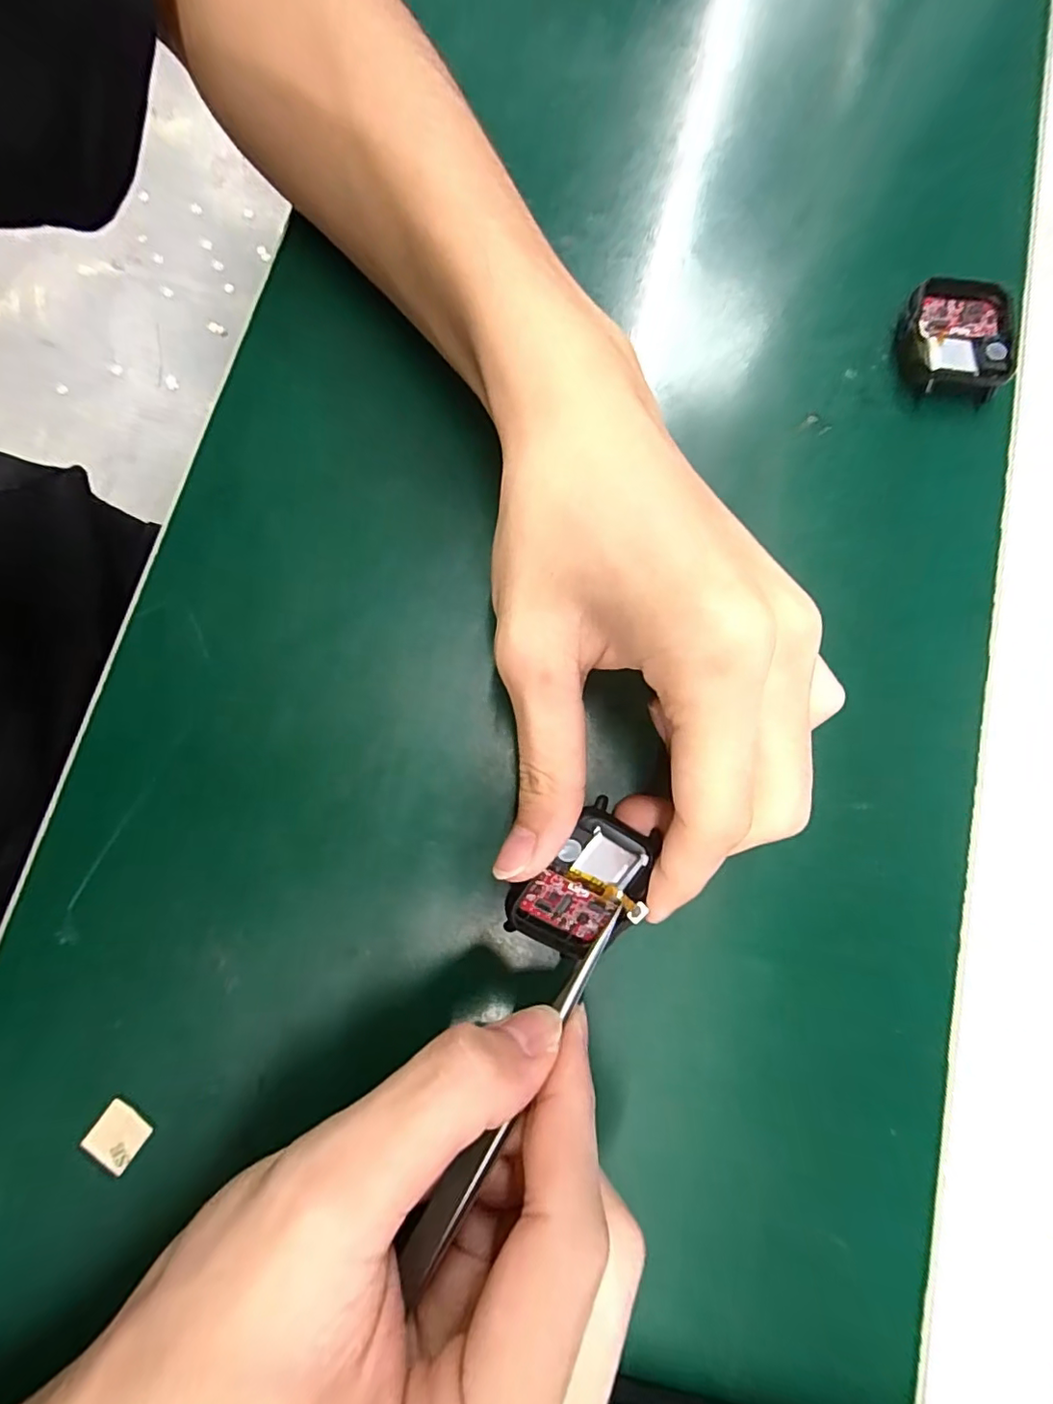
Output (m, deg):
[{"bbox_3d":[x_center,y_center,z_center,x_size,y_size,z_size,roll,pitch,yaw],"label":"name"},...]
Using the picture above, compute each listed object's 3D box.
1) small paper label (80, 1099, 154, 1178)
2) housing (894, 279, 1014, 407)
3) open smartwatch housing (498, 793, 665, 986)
[{"bbox_3d":[-0.123,0.130,0.164,0.016,0.004,0.016,34,81,4],"label":"small paper label"},{"bbox_3d":[0.164,-0.139,0.211,0.040,0.014,0.044,15,80,1],"label":"housing"},{"bbox_3d":[0.019,0.056,0.167,0.036,0.012,0.045,37,93,-19],"label":"open smartwatch housing"}]

